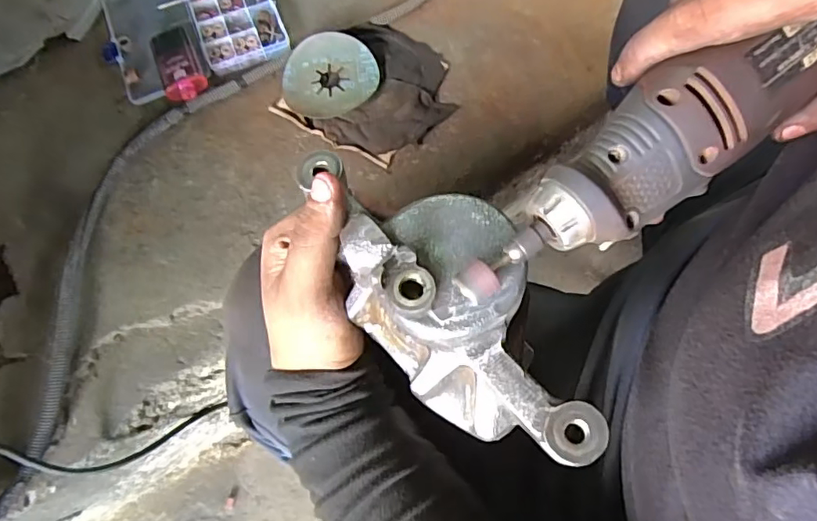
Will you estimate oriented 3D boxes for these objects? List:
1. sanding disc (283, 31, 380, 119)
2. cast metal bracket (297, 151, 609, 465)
[{"bbox_3d":[-0.089,-0.209,0.620,0.108,0.030,0.098,-15,70,-4],"label":"sanding disc"},{"bbox_3d":[0.012,0.013,0.234,0.068,0.062,0.162,-23,71,-7],"label":"cast metal bracket"}]

